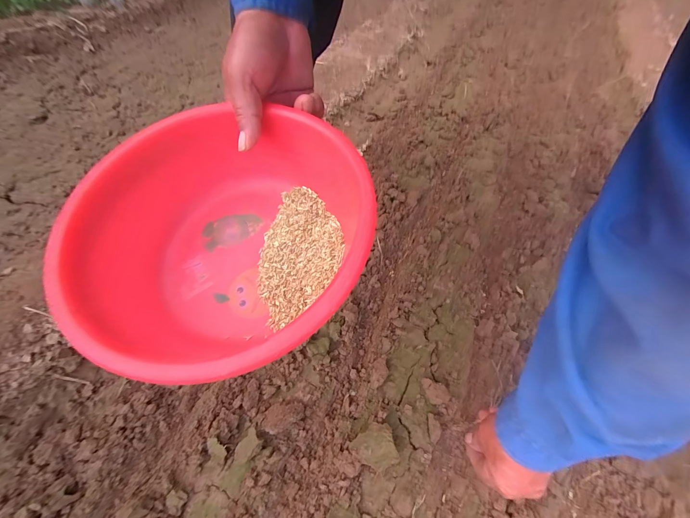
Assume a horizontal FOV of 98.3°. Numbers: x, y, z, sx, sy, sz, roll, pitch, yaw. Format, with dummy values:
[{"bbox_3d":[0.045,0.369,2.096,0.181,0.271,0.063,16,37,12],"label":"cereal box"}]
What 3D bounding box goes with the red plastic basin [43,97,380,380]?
[{"bbox_3d":[-0.100,-0.016,0.273,0.241,0.109,0.235,0,54,0],"label":"red plastic basin"}]

